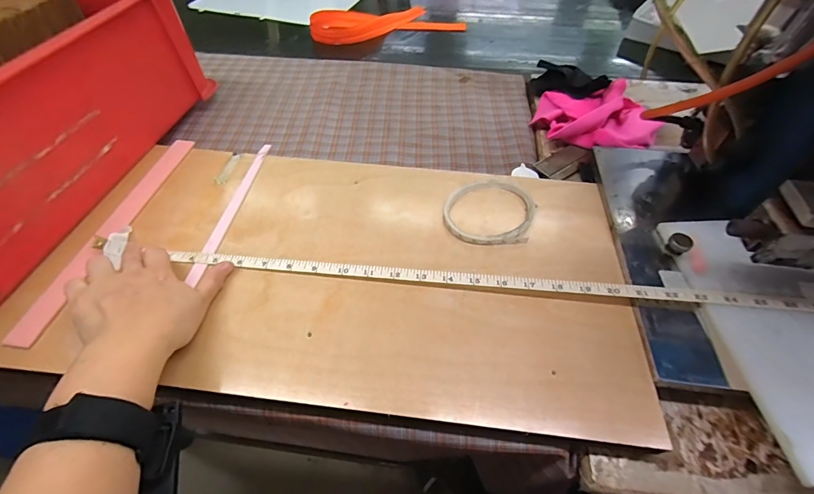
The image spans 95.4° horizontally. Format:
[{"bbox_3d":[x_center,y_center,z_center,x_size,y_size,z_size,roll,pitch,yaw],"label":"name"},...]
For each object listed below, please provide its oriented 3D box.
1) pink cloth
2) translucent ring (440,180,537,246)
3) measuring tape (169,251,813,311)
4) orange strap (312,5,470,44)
[{"bbox_3d":[0.263,-0.180,0.519,0.150,0.053,0.129,2,53,1],"label":"pink cloth"},{"bbox_3d":[0.092,-0.042,0.412,0.095,0.006,0.103,19,55,13],"label":"translucent ring"},{"bbox_3d":[0.084,0.032,0.354,0.619,0.011,0.022,4,53,4],"label":"measuring tape"},{"bbox_3d":[-0.047,-0.510,0.820,0.332,0.037,0.128,-10,54,-8],"label":"orange strap"}]

